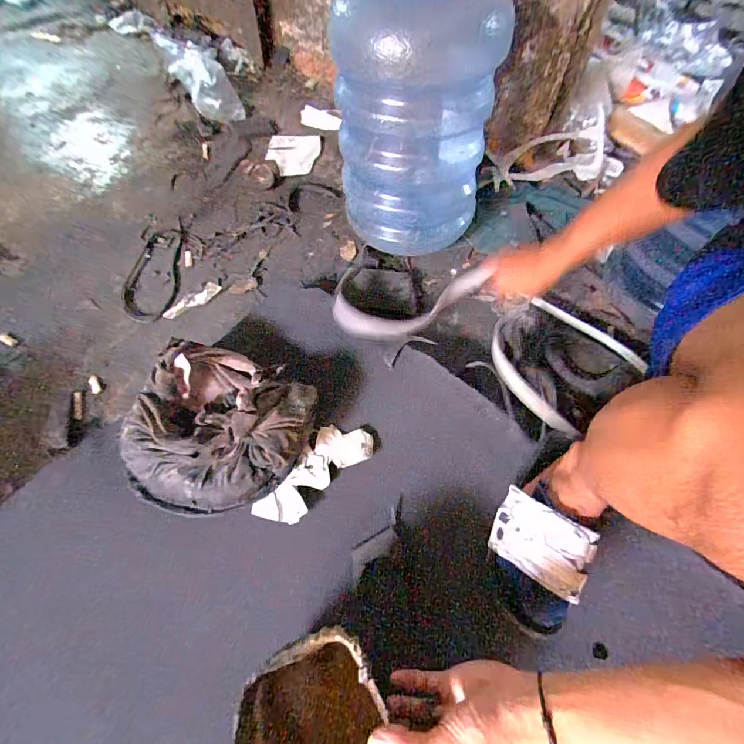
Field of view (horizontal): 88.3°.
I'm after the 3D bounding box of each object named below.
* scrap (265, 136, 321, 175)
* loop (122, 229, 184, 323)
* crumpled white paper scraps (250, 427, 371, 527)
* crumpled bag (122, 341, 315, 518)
[{"bbox_3d":[-0.202,-0.565,0.989,0.140,0.012,0.168,0,63,8],"label":"scrap"},{"bbox_3d":[-0.425,-0.200,0.760,0.103,0.004,0.248,-3,59,-2],"label":"loop"},{"bbox_3d":[-0.077,0.141,0.529,0.073,0.026,0.171,37,65,20],"label":"crumpled white paper scraps"},{"bbox_3d":[-0.202,0.077,0.524,0.227,0.103,0.217,14,59,8],"label":"crumpled bag"}]

